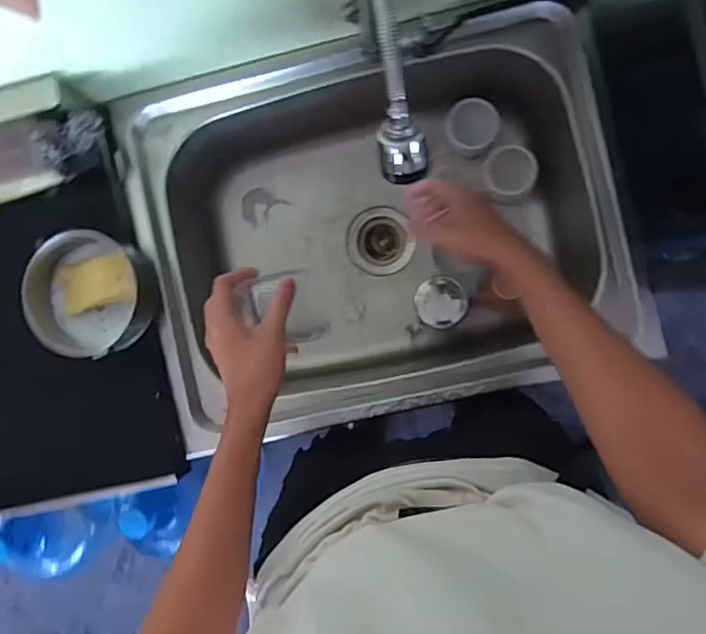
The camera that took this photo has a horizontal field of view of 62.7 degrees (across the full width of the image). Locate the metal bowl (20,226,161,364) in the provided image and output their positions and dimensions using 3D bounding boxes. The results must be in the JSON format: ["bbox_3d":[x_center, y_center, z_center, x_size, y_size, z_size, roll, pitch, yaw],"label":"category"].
[{"bbox_3d":[-0.322,-0.027,0.725,0.142,0.073,0.144,0,90,4],"label":"metal bowl"}]

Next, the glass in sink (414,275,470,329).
[{"bbox_3d":[0.137,-0.024,0.885,0.084,0.096,0.081,-3,90,4],"label":"glass in sink"}]

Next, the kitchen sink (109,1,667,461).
[{"bbox_3d":[0.031,-0.125,0.856,0.615,0.233,0.478,-15,89,4],"label":"kitchen sink"}]

